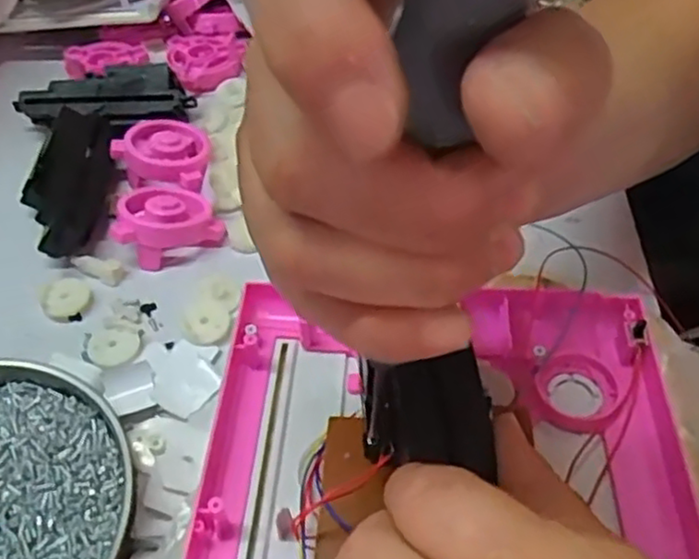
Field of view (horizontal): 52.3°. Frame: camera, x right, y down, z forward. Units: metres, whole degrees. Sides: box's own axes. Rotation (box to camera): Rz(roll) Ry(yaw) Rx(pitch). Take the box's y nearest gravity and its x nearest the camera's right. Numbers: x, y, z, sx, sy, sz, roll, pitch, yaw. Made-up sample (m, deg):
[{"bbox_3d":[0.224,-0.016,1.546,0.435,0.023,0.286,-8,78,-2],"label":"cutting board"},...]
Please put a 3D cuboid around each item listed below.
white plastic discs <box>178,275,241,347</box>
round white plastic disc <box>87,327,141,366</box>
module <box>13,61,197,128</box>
[{"bbox_3d":[-0.068,0.014,0.344,0.025,0.006,0.043,7,48,8],"label":"white plastic discs"},{"bbox_3d":[-0.109,0.032,0.328,0.023,0.005,0.020,-3,47,-1],"label":"round white plastic disc"},{"bbox_3d":[-0.151,-0.114,0.431,0.102,0.029,0.024,-5,47,-2],"label":"module"}]

